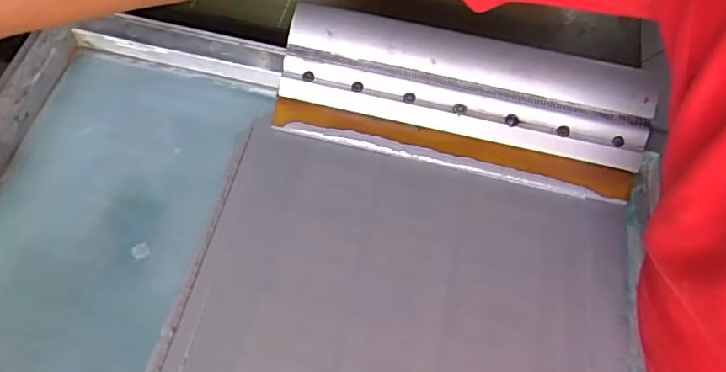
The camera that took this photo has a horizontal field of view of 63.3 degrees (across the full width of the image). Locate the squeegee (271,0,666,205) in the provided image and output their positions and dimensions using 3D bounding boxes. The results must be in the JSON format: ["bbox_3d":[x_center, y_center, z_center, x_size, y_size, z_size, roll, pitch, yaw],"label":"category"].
[{"bbox_3d":[0.096,-0.085,0.568,0.350,0.068,0.112,12,61,4],"label":"squeegee"}]

